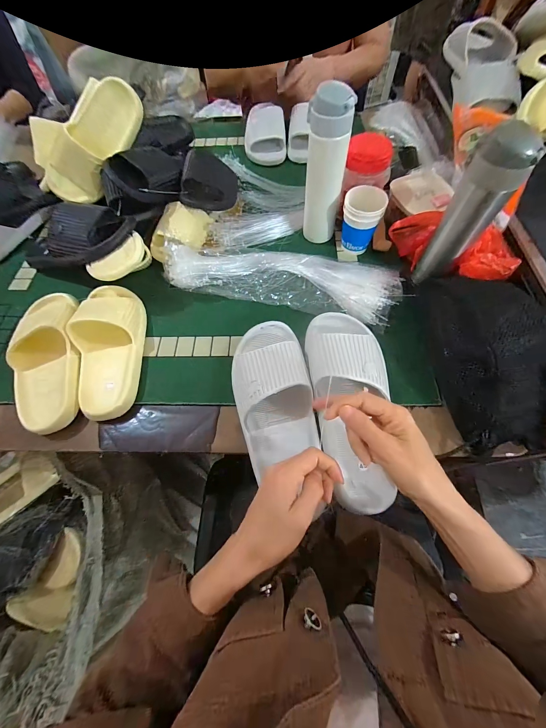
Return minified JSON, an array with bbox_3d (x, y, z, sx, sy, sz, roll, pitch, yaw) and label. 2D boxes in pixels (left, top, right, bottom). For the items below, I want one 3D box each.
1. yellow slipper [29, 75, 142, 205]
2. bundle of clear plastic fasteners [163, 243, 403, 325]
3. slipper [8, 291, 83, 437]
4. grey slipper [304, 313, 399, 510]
[{"bbox_3d":[-0.381,-0.442,0.534,0.275,0.119,0.108,-34,64,14],"label":"yellow slipper"},{"bbox_3d":[0.016,-0.161,0.479,0.401,0.058,0.124,11,65,9],"label":"bundle of clear plastic fasteners"},{"bbox_3d":[-0.358,-0.019,0.421,0.097,0.073,0.253,-15,64,-3],"label":"slipper"},{"bbox_3d":[0.110,0.048,0.365,0.108,0.065,0.272,-5,75,1],"label":"grey slipper"}]

